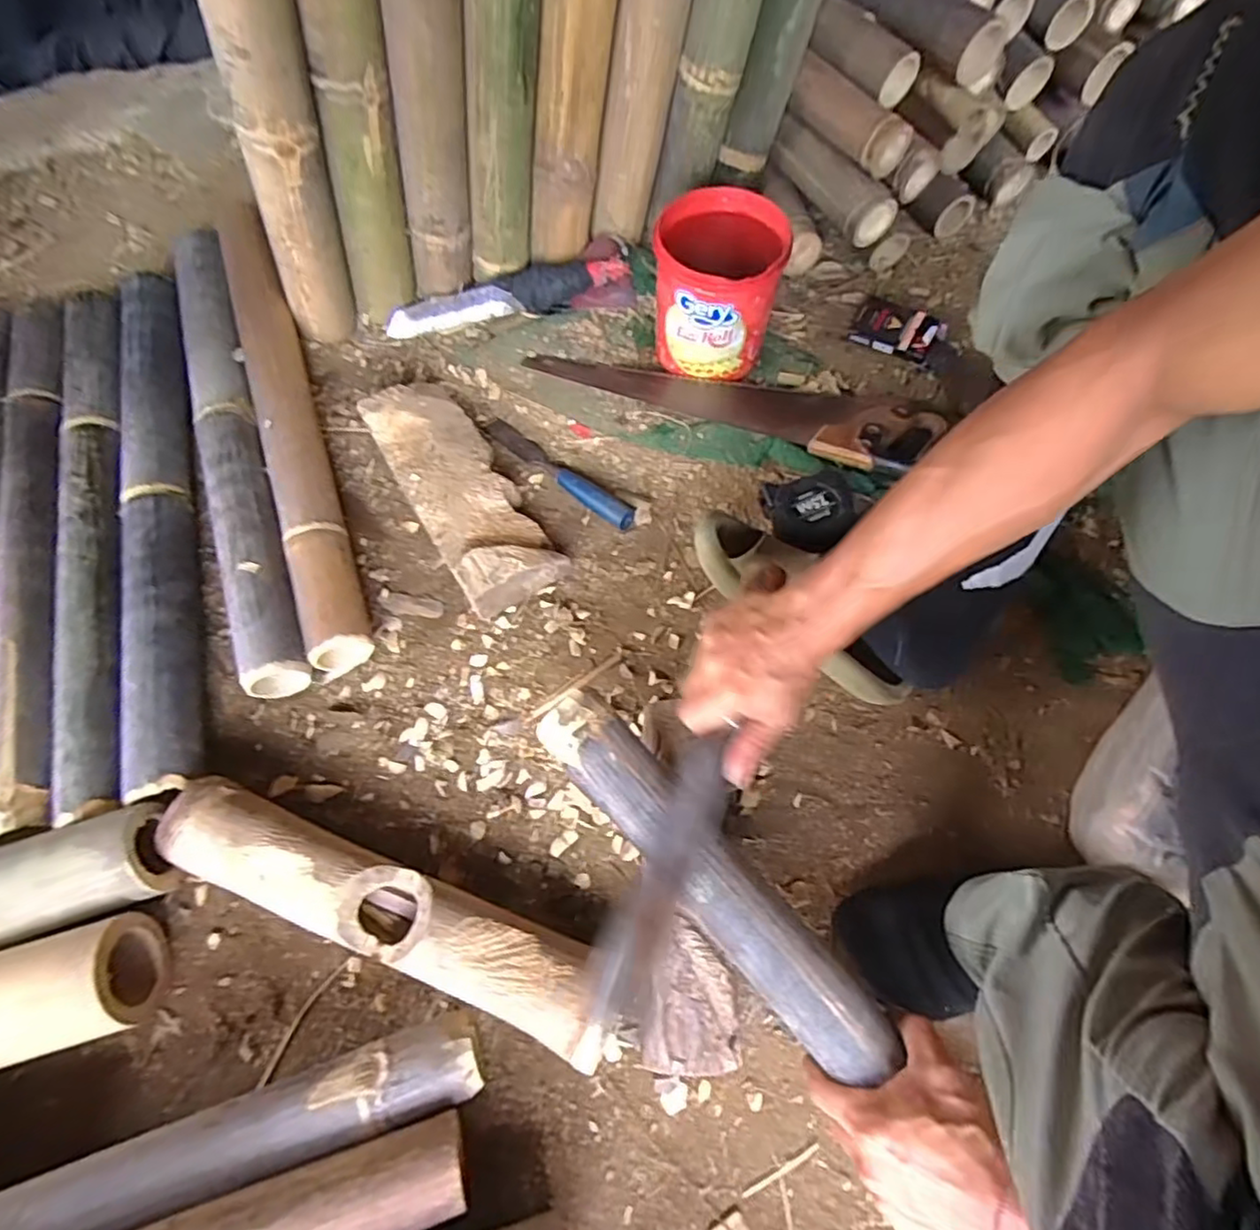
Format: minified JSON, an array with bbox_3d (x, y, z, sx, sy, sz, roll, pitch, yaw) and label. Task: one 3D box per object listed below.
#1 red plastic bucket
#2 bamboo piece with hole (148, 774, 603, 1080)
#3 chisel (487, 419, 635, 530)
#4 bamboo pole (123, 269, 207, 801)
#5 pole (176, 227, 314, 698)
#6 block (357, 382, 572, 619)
[{"bbox_3d":[0.096,-0.371,0.752,0.132,0.154,0.135,-1,64,1],"label":"red plastic bucket"},{"bbox_3d":[-0.194,0.238,0.526,0.396,0.070,0.073,19,66,11],"label":"bamboo piece with hole"},{"bbox_3d":[-0.082,-0.167,0.738,0.219,0.024,0.029,41,69,15],"label":"chisel"},{"bbox_3d":[-0.503,-0.130,0.698,0.069,0.052,0.657,-17,65,-7],"label":"bamboo pole"},{"bbox_3d":[-0.447,-0.204,0.738,0.069,0.074,0.635,-20,65,-8],"label":"pole"},{"bbox_3d":[-0.181,-0.134,0.703,0.108,0.061,0.287,-29,67,-12],"label":"block"}]

